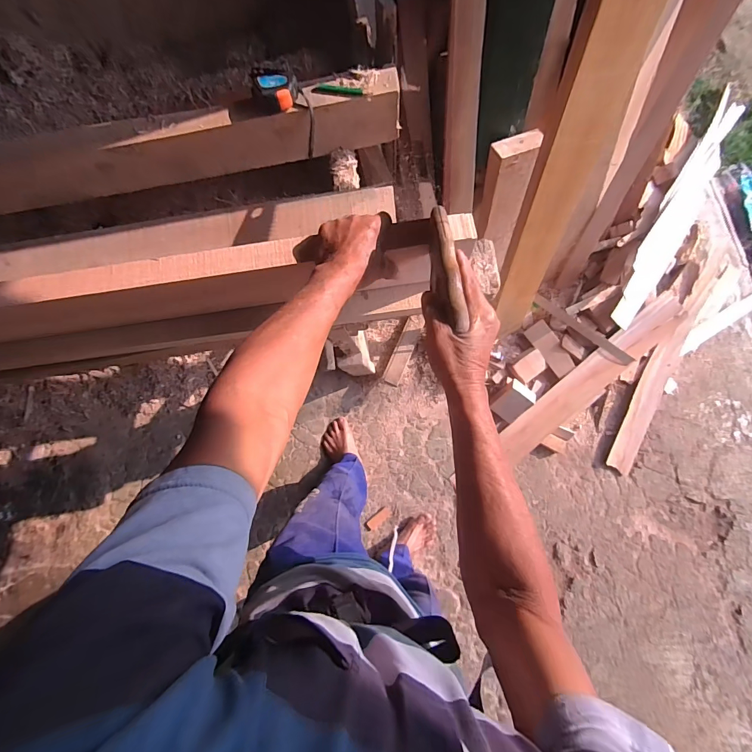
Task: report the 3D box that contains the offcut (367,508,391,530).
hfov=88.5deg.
[{"bbox_3d":[0.011,0.483,1.309,0.088,0.008,0.032,-38,84,-5],"label":"offcut"}]

